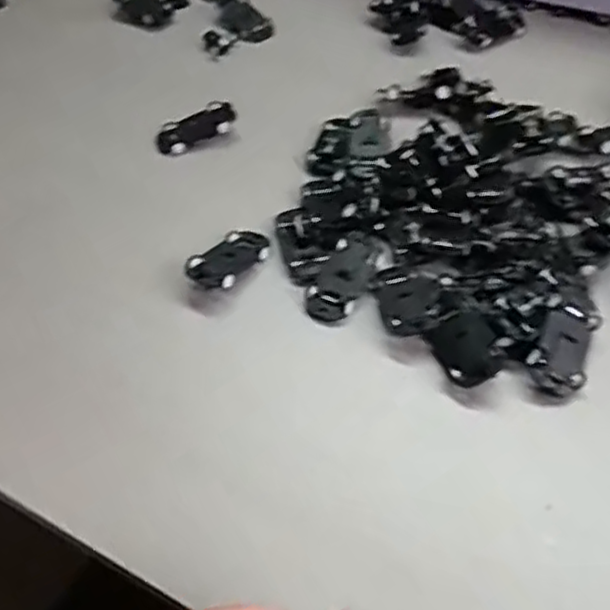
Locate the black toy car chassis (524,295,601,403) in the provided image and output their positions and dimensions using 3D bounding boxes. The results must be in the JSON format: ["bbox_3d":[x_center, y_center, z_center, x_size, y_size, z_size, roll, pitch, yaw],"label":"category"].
[{"bbox_3d":[0.147,0.023,0.415,0.034,0.011,0.059,31,66,-2],"label":"black toy car chassis"}]

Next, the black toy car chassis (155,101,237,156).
[{"bbox_3d":[-0.086,-0.140,0.578,0.067,0.009,0.033,-26,50,-1],"label":"black toy car chassis"}]

